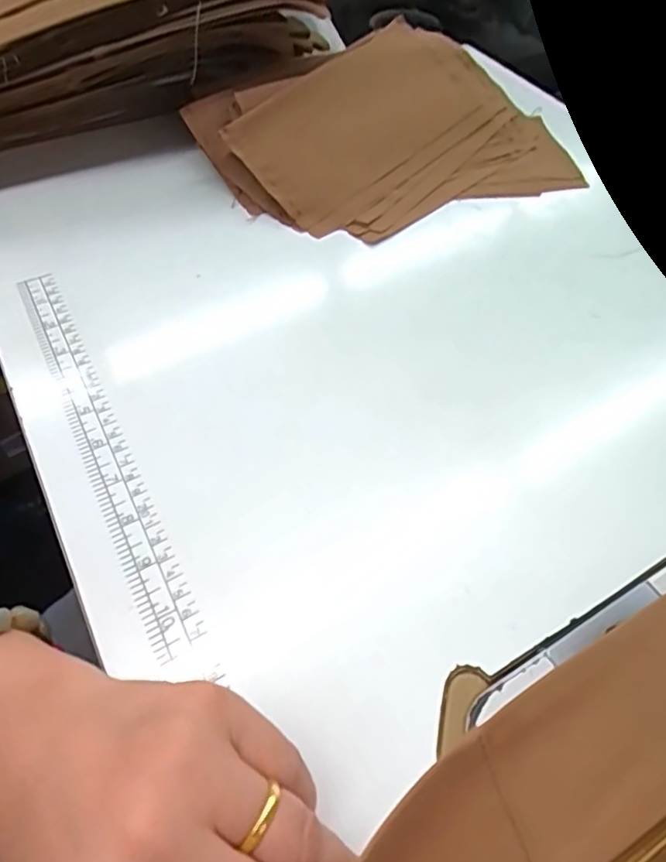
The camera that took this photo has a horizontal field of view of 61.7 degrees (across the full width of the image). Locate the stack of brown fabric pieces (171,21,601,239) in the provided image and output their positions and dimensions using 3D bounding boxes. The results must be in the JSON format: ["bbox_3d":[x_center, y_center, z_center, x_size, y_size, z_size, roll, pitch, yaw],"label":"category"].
[{"bbox_3d":[0.047,-0.236,0.453,0.279,0.037,0.185,-26,84,-17],"label":"stack of brown fabric pieces"}]

